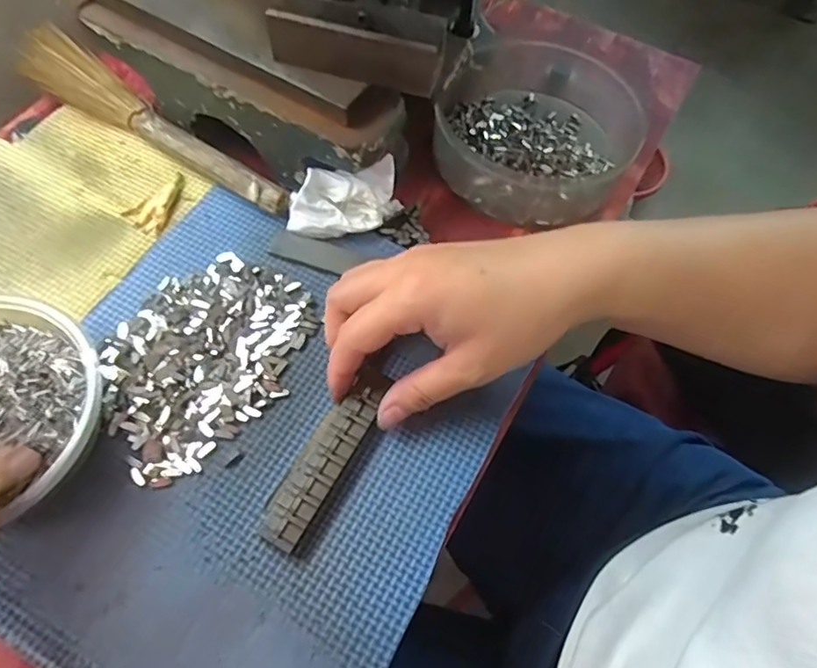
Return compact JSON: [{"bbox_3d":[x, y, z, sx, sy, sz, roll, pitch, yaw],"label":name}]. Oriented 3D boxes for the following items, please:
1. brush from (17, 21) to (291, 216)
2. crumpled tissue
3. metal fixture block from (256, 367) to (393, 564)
[{"bbox_3d":[-0.176,-0.137,0.381,0.234,0.018,0.041,36,66,14],"label":"brush"},{"bbox_3d":[-0.039,-0.082,0.352,0.066,0.033,0.033,-3,63,-6],"label":"crumpled tissue"},{"bbox_3d":[-0.038,0.061,0.291,0.026,0.014,0.098,26,65,11],"label":"metal fixture block"}]

